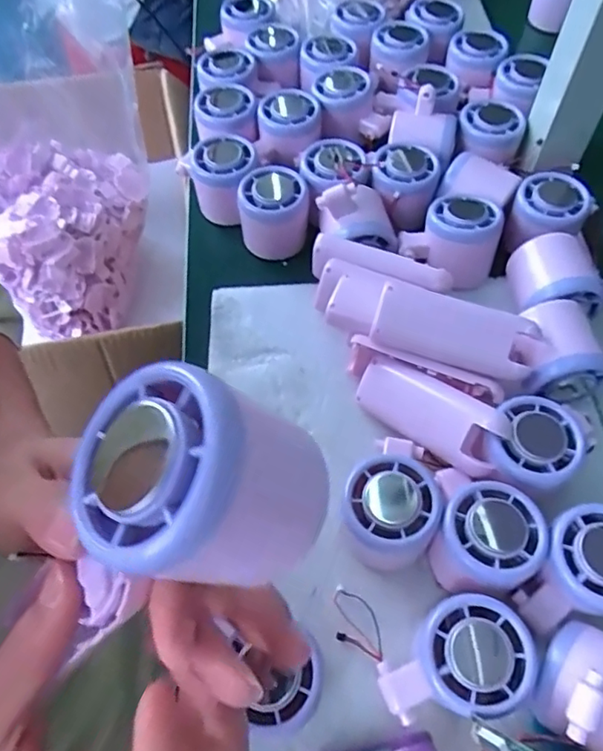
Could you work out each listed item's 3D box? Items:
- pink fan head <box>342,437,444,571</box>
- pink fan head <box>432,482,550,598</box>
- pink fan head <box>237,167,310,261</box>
[{"bbox_3d":[0.052,0.081,0.349,0.054,0.058,0.054,-1,59,1],"label":"pink fan head"},{"bbox_3d":[0.105,0.096,0.337,0.056,0.050,0.055,-1,59,1],"label":"pink fan head"},{"bbox_3d":[-0.023,-0.135,0.480,0.056,0.052,0.059,-2,59,0],"label":"pink fan head"}]

